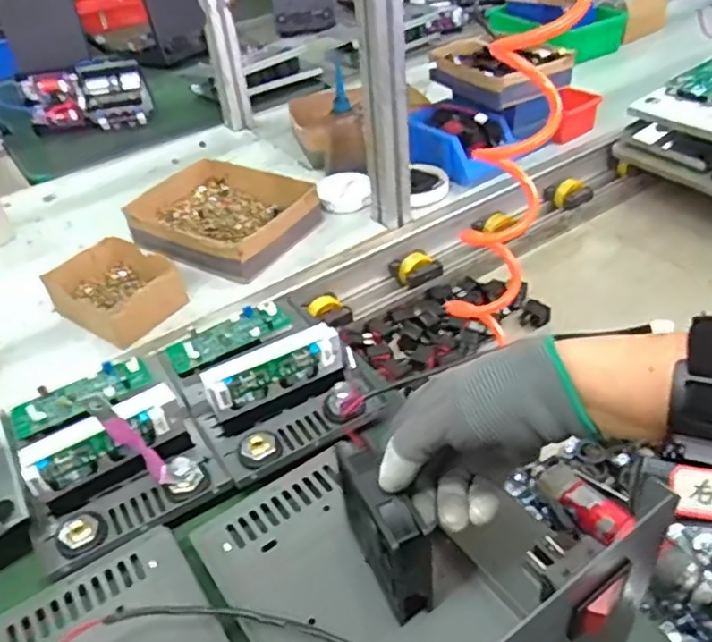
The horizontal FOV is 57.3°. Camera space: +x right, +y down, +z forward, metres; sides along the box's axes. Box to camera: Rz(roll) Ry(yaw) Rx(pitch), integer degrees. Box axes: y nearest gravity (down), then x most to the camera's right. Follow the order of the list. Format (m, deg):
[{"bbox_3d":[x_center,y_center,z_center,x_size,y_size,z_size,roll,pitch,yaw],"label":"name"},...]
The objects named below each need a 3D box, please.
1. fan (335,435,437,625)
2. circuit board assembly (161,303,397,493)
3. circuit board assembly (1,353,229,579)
[{"bbox_3d":[0.016,0.141,0.435,0.032,0.095,0.097,-24,42,-22],"label":"fan"},{"bbox_3d":[-0.086,0.036,0.612,0.149,0.058,0.191,-24,43,-22],"label":"circuit board assembly"},{"bbox_3d":[-0.217,0.090,0.556,0.148,0.065,0.200,-24,42,-21],"label":"circuit board assembly"}]

